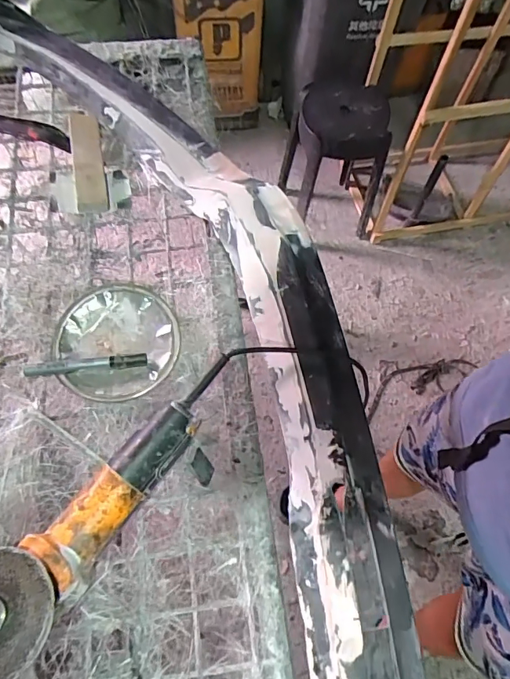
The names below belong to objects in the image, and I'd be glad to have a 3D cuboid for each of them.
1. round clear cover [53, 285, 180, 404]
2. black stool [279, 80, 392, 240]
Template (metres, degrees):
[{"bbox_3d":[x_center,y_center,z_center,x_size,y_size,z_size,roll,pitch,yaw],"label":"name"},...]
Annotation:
[{"bbox_3d":[-0.172,0.004,0.566,0.146,0.017,0.150,1,66,-1],"label":"round clear cover"},{"bbox_3d":[0.251,-0.574,1.493,0.264,0.432,0.279,-9,64,-7],"label":"black stool"}]

